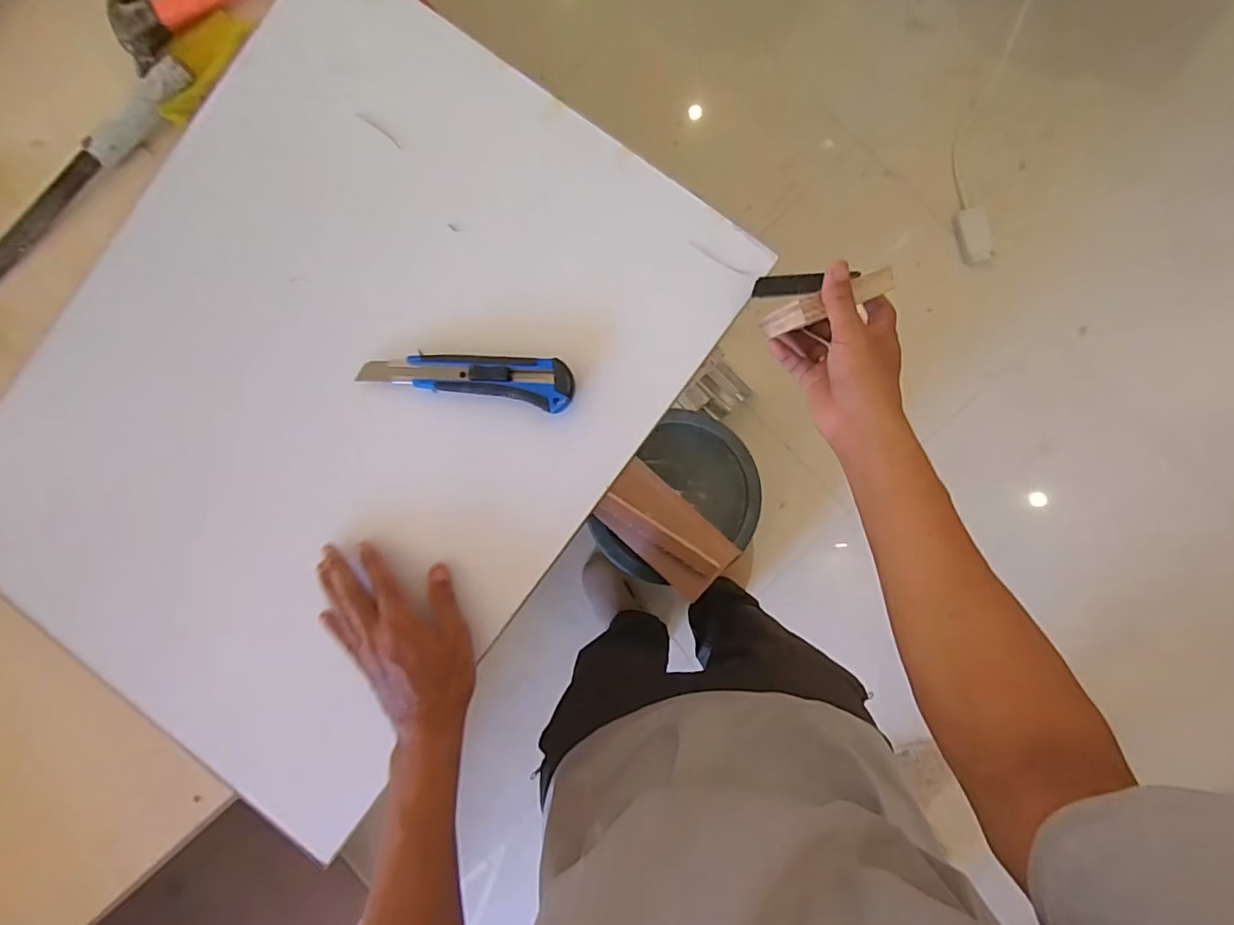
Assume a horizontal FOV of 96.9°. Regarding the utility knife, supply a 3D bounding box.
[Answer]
[{"bbox_3d":[-0.123,-0.070,0.441,0.175,0.013,0.038,6,91,4],"label":"utility knife"}]

